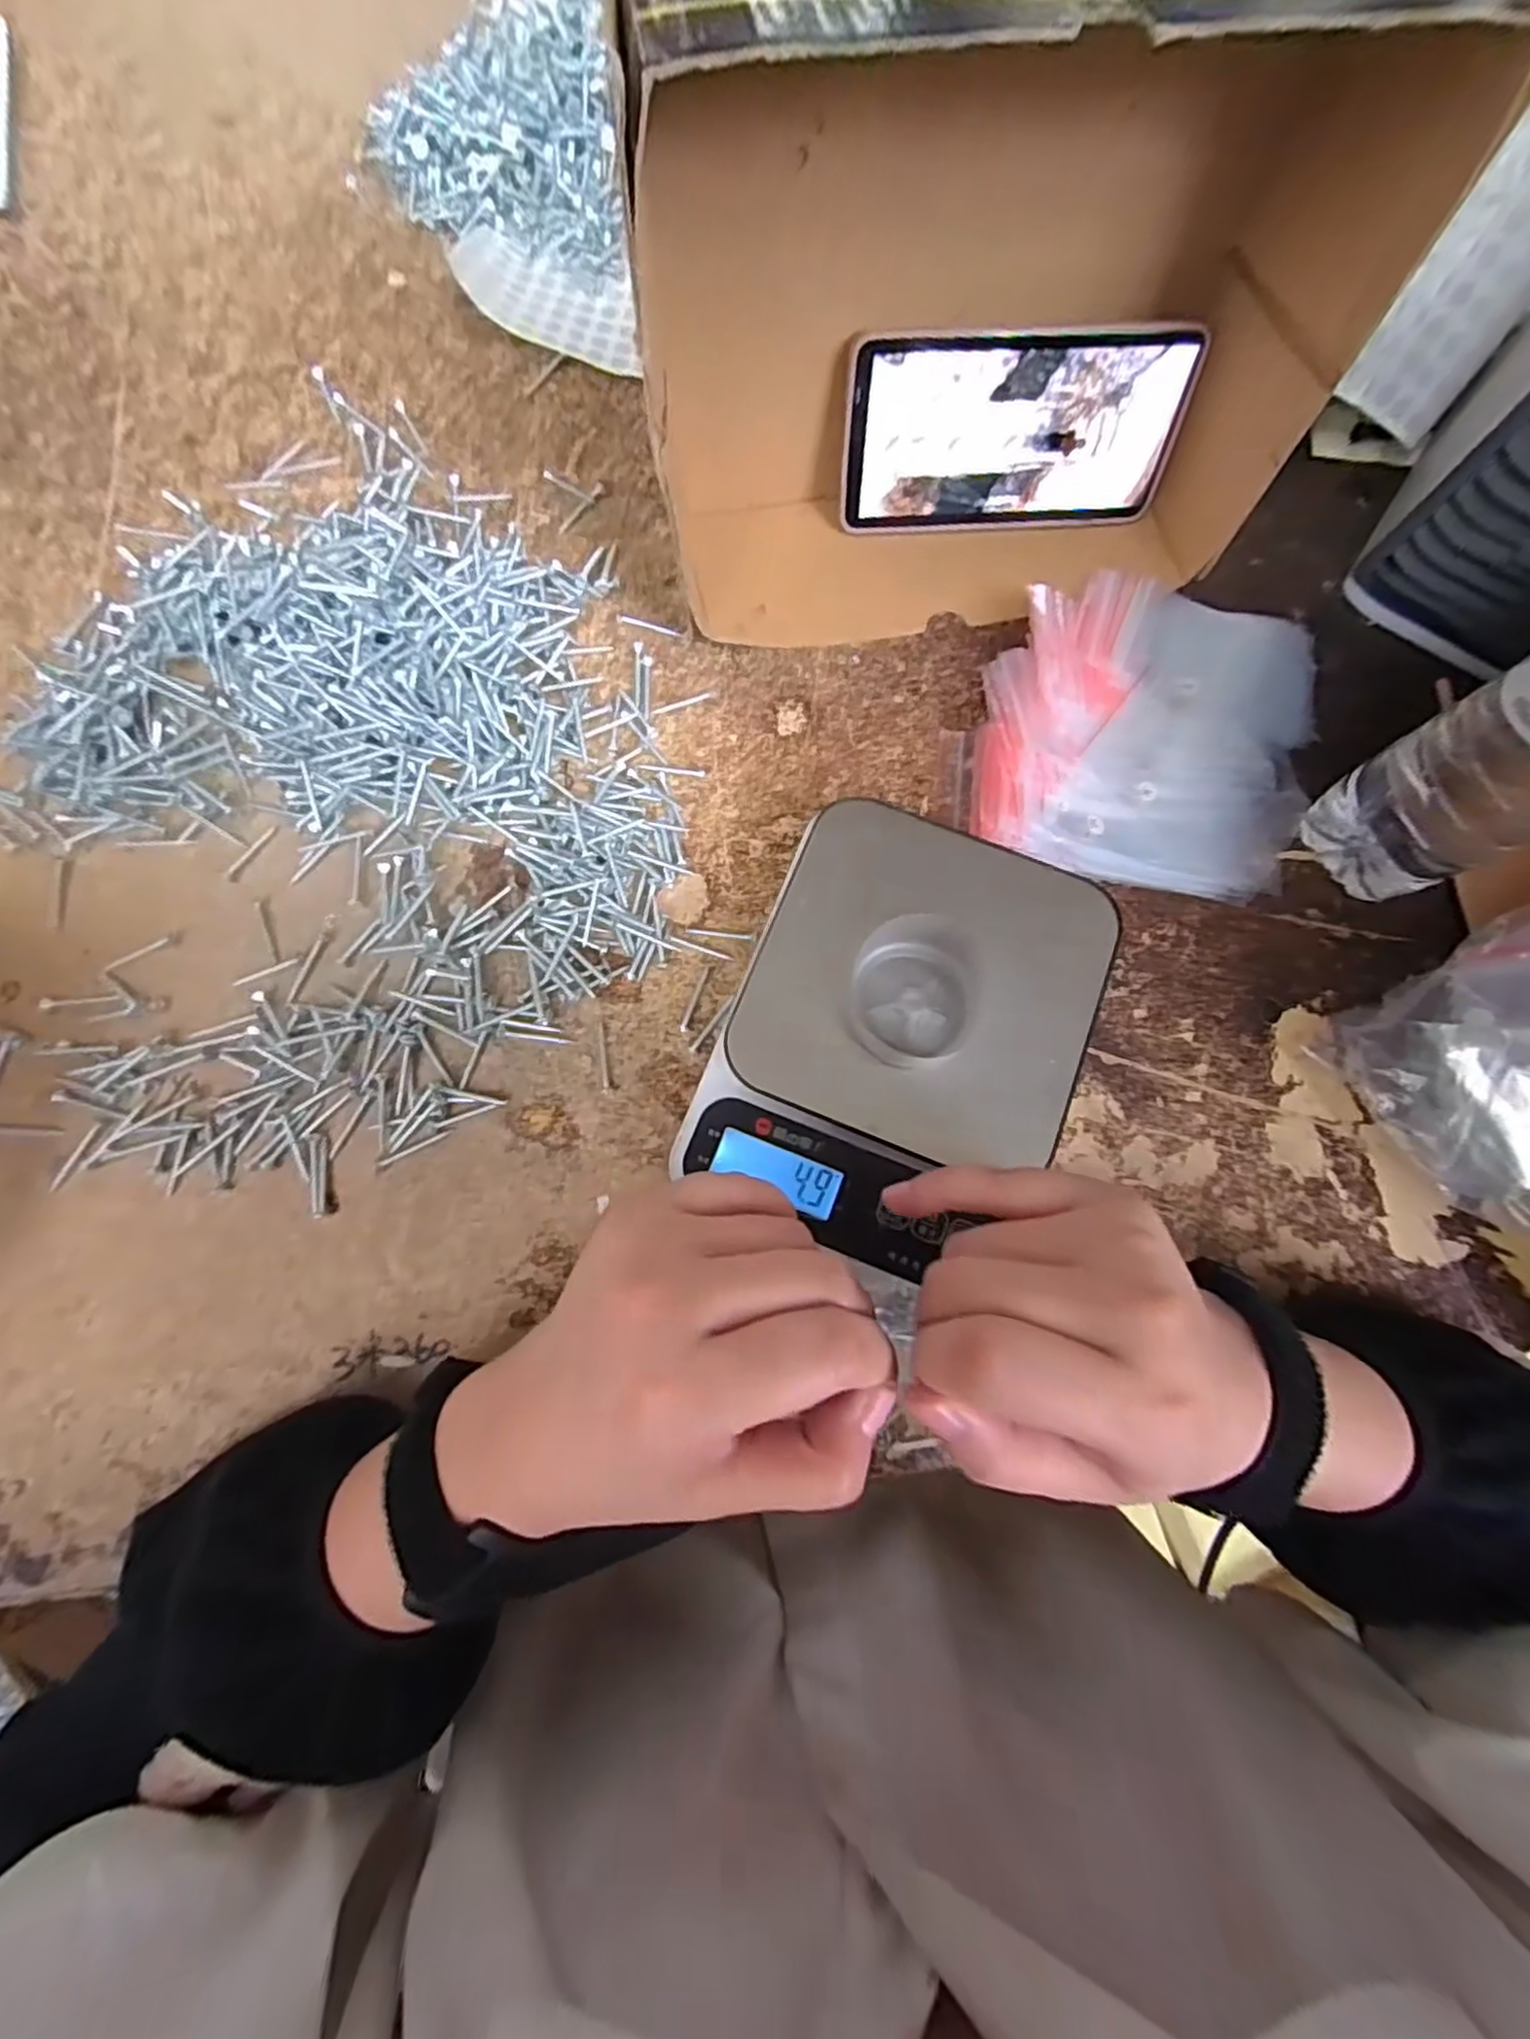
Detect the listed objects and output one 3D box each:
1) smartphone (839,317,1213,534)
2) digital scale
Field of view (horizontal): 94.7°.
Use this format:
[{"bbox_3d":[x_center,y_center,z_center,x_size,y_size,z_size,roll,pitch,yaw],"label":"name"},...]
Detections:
[{"bbox_3d":[0.122,-0.286,0.347,0.165,0.079,0.006,-4,56,-2],"label":"smartphone"},{"bbox_3d":[0.058,0.007,0.301,0.138,0.044,0.174,22,78,4],"label":"digital scale"}]

